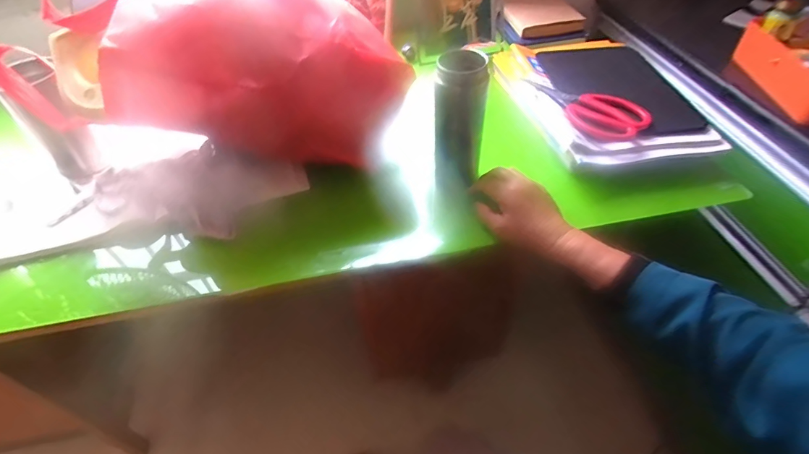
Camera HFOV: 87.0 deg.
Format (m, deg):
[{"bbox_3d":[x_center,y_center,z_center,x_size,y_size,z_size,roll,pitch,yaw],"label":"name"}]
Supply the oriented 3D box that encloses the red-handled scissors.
[{"bbox_3d":[0.249,-0.172,0.613,0.185,0.022,0.083,32,58,28],"label":"red-handled scissors"}]

